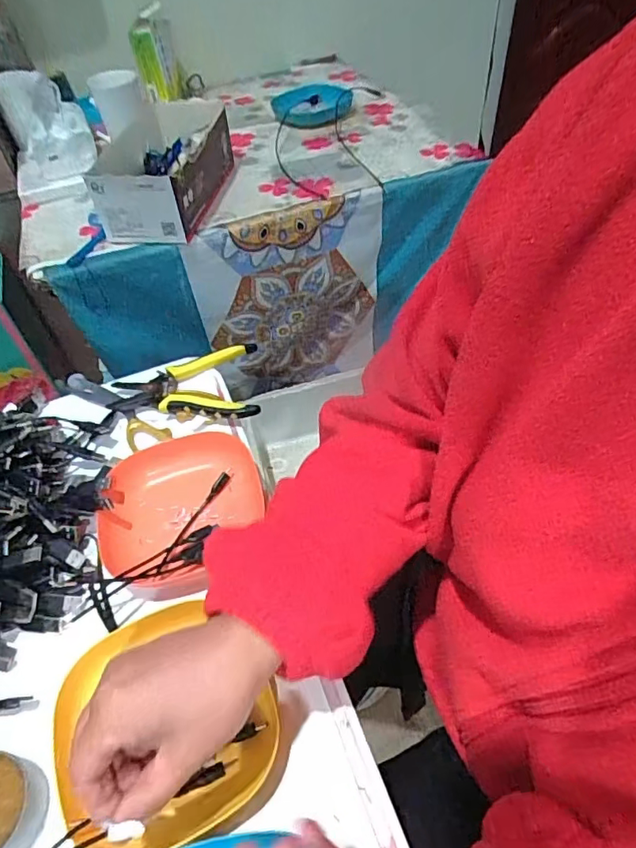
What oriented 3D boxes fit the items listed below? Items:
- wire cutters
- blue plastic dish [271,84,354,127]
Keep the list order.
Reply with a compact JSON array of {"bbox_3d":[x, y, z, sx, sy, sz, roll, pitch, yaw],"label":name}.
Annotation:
[{"bbox_3d":[-0.141,-0.047,0.569,0.156,0.023,0.120,-3,50,2],"label":"wire cutters"},{"bbox_3d":[-0.008,-0.615,1.006,0.154,0.030,0.177,-6,50,0],"label":"blue plastic dish"}]

